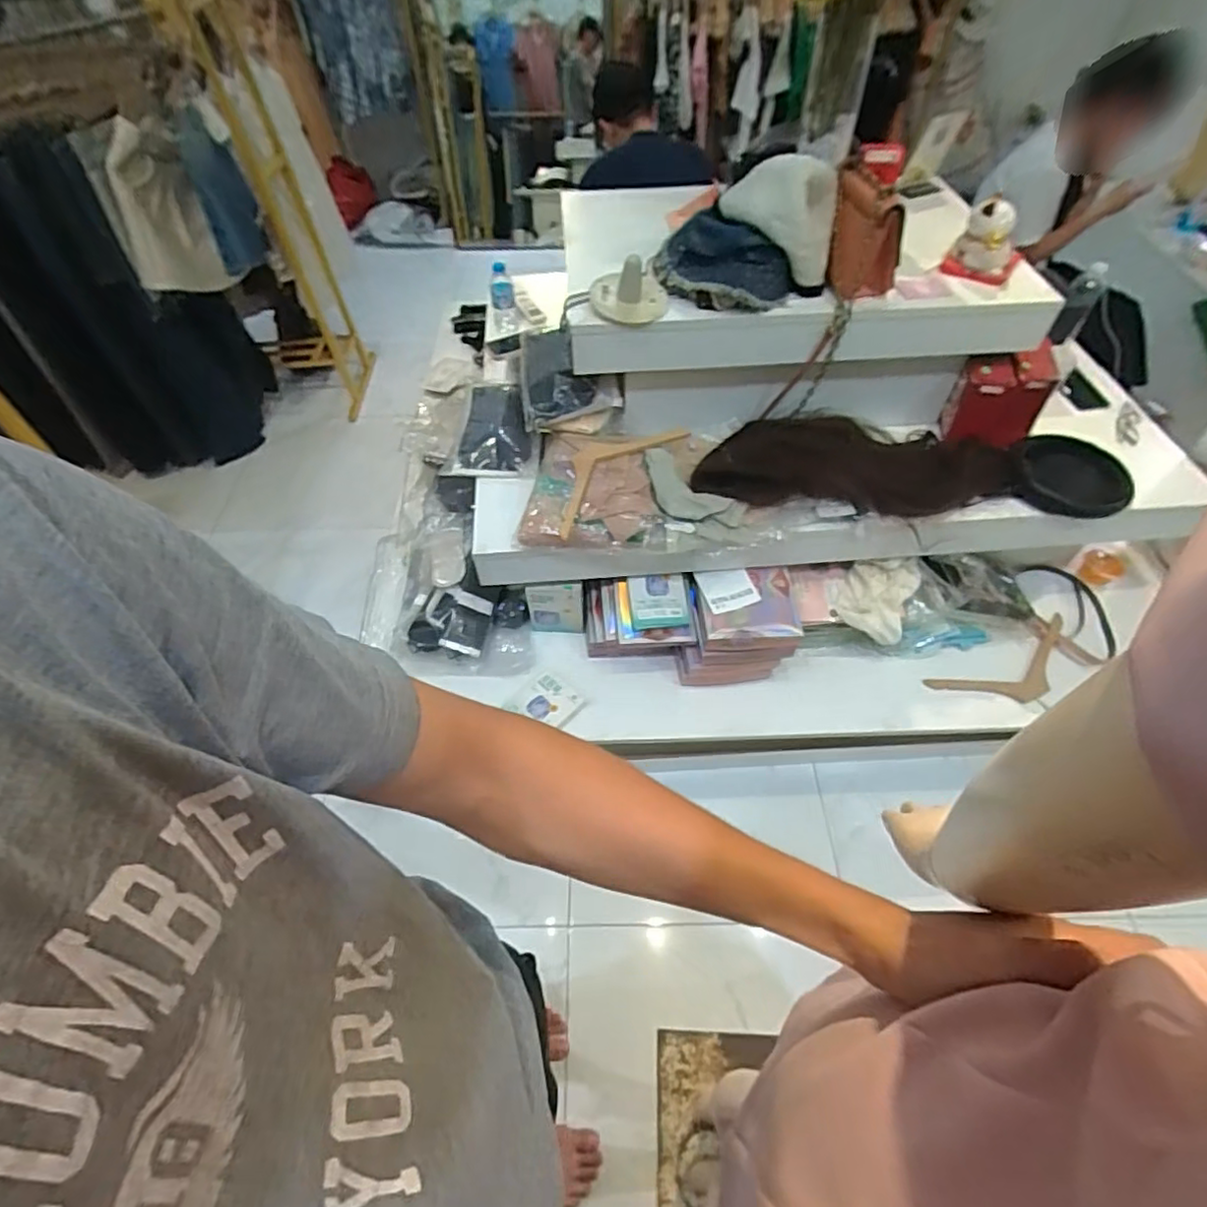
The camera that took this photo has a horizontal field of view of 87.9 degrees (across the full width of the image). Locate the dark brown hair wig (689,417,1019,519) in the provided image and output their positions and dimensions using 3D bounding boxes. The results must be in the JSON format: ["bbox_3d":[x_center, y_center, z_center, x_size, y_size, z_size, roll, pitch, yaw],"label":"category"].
[{"bbox_3d":[0.480,-0.269,1.218,0.595,0.057,0.211,5,53,5],"label":"dark brown hair wig"}]

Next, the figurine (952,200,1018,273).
[{"bbox_3d":[0.613,-0.584,0.995,0.078,0.111,0.061,25,57,19],"label":"figurine"}]

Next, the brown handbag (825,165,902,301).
[{"bbox_3d":[0.404,-0.562,0.968,0.113,0.149,0.098,16,55,13],"label":"brown handbag"}]

